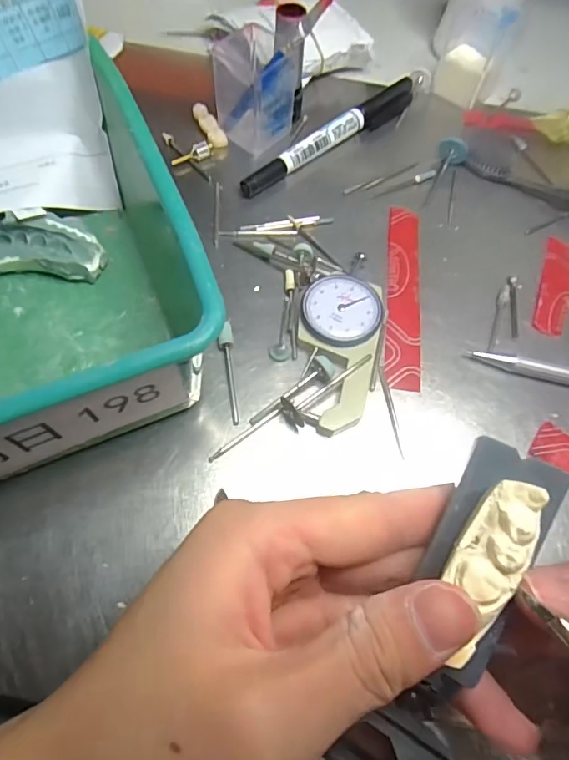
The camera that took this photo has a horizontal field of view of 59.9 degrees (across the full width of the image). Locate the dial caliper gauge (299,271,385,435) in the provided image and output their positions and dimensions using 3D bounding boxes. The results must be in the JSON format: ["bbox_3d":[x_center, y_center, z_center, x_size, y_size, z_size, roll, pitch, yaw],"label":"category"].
[{"bbox_3d":[0.025,-0.014,0.224,0.036,0.012,0.077,5,63,-1],"label":"dial caliper gauge"}]

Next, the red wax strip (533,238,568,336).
[{"bbox_3d":[0.142,-0.050,0.257,0.016,0.004,0.066,22,64,7],"label":"red wax strip"}]

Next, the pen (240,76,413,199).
[{"bbox_3d":[0.030,-0.143,0.291,0.137,0.014,0.014,-40,72,-21],"label":"pen"}]

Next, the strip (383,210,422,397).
[{"bbox_3d":[0.060,-0.046,0.248,0.018,0.004,0.111,8,63,0],"label":"strip"}]

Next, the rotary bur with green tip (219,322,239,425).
[{"bbox_3d":[-0.025,-0.003,0.218,0.006,0.006,0.047,-4,63,-6],"label":"rotary bur with green tip"}]

